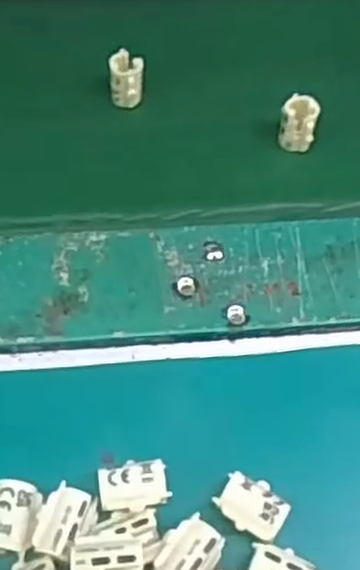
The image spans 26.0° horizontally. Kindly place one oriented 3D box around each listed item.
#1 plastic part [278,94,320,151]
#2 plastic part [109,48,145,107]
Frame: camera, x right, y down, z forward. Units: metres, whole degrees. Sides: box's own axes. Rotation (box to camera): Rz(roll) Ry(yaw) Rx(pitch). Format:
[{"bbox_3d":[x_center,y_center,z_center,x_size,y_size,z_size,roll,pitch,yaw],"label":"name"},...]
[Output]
[{"bbox_3d":[0.051,-0.070,0.340,0.015,0.019,0.014,12,59,4],"label":"plastic part"},{"bbox_3d":[-0.024,-0.091,0.346,0.014,0.019,0.016,-1,59,-3],"label":"plastic part"}]

